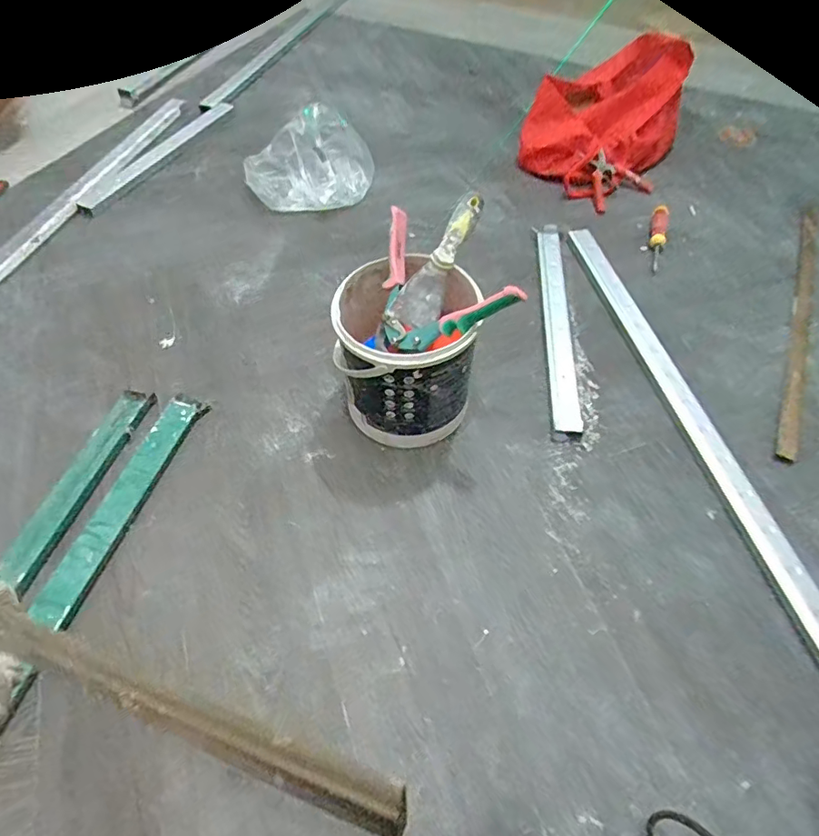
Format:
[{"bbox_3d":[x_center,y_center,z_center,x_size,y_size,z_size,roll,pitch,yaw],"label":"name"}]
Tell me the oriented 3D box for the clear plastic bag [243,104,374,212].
[{"bbox_3d":[-0.198,-0.506,1.044,0.247,0.092,0.202,-6,56,-7],"label":"clear plastic bag"}]

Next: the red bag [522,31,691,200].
[{"bbox_3d":[0.423,-0.661,1.116,0.280,0.210,0.466,23,57,13],"label":"red bag"}]

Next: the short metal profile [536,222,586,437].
[{"bbox_3d":[0.244,-0.167,0.875,0.049,0.019,0.448,4,55,0],"label":"short metal profile"}]

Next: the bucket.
[{"bbox_3d":[-0.006,-0.083,0.711,0.170,0.200,0.184,1,55,-2],"label":"bucket"}]

